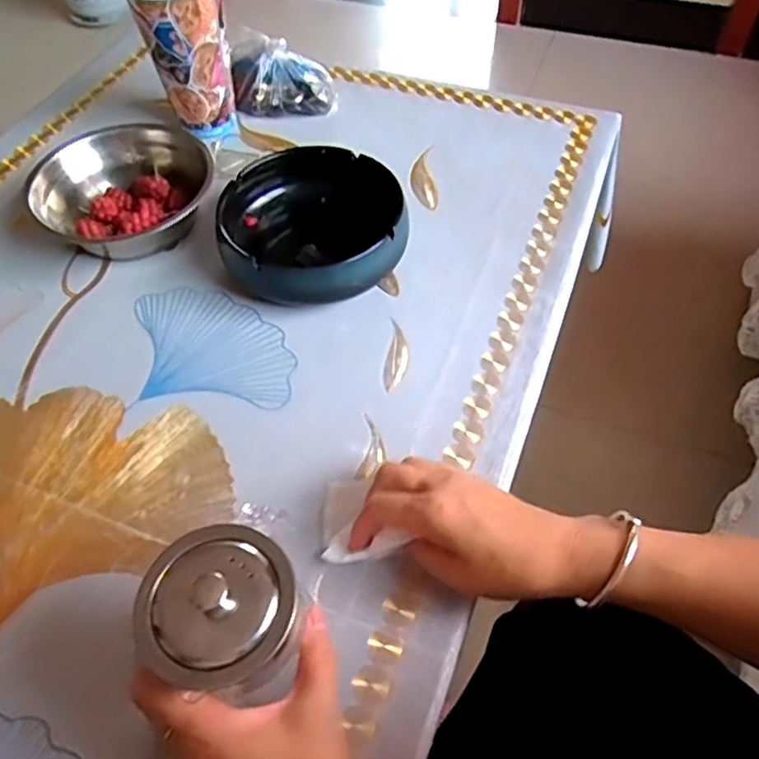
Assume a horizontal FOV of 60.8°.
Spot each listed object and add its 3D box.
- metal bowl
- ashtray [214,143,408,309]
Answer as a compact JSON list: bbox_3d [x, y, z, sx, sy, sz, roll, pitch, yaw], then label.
[{"bbox_3d":[-0.231,-0.176,0.602,0.139,0.073,0.139,-1,54,1],"label":"metal bowl"},{"bbox_3d":[-0.055,-0.135,0.565,0.145,0.058,0.147,-1,54,1],"label":"ashtray"}]

